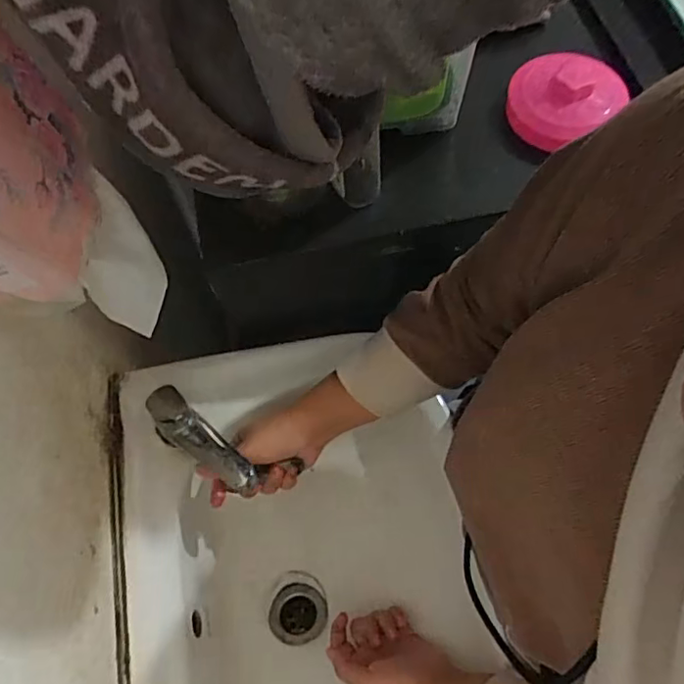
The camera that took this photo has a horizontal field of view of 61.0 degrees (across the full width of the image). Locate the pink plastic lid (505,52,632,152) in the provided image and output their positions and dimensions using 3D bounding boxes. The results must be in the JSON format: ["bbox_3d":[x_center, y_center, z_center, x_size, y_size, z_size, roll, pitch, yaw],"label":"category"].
[{"bbox_3d":[0.203,-0.227,0.547,0.094,0.023,0.083,21,83,16],"label":"pink plastic lid"}]

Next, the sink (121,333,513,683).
[{"bbox_3d":[-0.025,0.261,0.590,0.319,0.171,0.507,-11,66,-3],"label":"sink"}]

